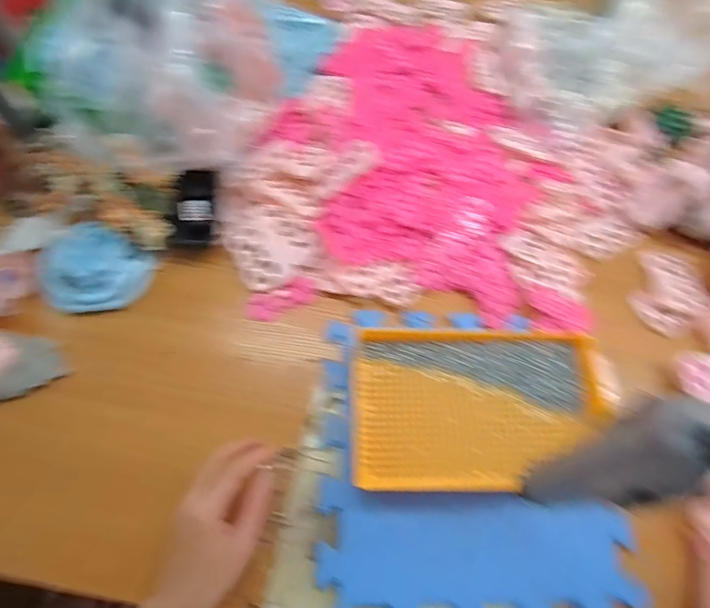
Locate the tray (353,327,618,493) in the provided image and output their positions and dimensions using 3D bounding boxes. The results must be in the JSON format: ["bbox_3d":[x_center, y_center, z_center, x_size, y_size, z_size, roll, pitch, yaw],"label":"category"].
[{"bbox_3d":[0.123,0.100,0.402,0.244,0.028,0.154,2,64,-2],"label":"tray"}]

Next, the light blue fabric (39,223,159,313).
[{"bbox_3d":[-0.291,-0.038,0.448,0.110,0.036,0.093,20,65,6],"label":"light blue fabric"}]

